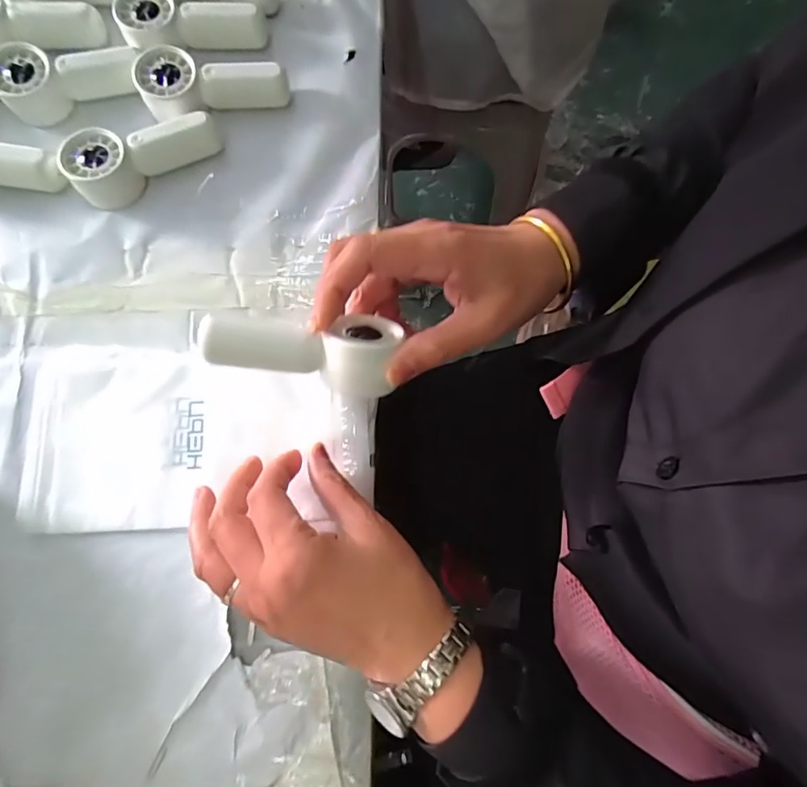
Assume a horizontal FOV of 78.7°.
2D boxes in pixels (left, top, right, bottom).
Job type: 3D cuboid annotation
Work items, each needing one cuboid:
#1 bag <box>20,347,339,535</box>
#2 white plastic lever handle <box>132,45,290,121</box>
[{"bbox_3d":[-0.155,0.028,0.336,0.206,0.011,0.122,0,78,0],"label":"bag"},{"bbox_3d":[-0.147,-0.243,0.385,0.107,0.033,0.045,-11,78,-3],"label":"white plastic lever handle"}]

